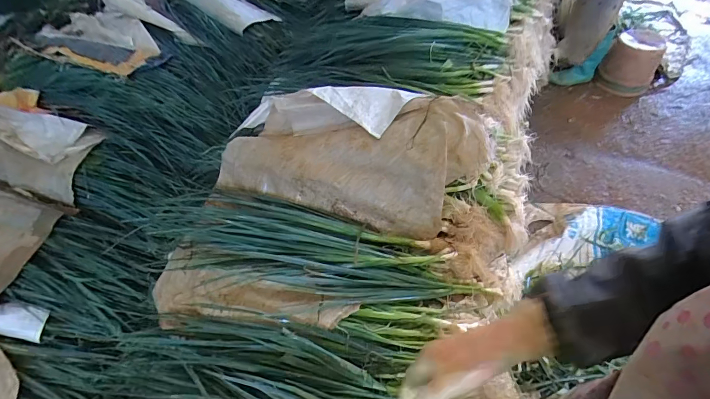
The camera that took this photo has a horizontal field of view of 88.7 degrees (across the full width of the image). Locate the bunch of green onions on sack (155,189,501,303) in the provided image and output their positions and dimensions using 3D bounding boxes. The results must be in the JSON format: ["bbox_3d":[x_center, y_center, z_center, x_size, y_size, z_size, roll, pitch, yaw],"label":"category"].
[{"bbox_3d":[-0.057,0.085,0.759,0.689,0.110,0.247,8,52,12],"label":"bunch of green onions on sack"}]

